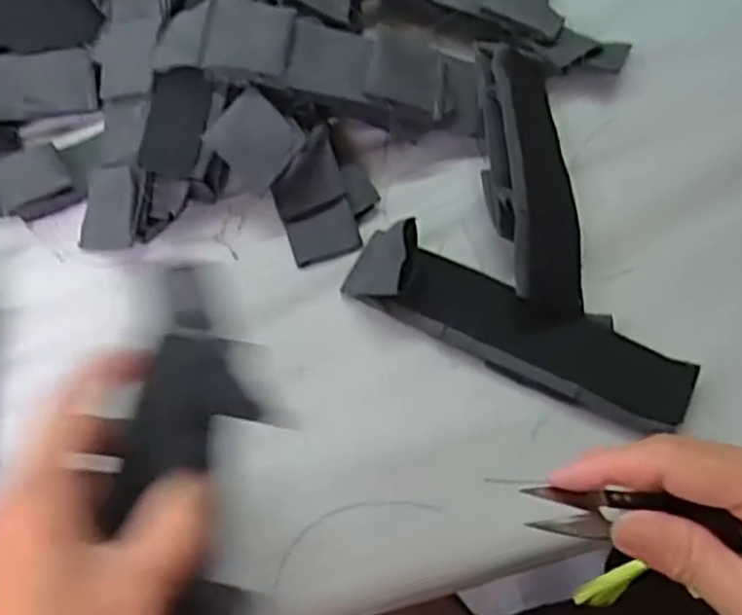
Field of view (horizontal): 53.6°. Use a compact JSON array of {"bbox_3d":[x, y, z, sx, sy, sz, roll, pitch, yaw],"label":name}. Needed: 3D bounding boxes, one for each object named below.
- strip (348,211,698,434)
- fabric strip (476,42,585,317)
[{"bbox_3d":[0.078,0.006,0.401,0.195,0.040,0.050,24,67,15],"label":"strip"},{"bbox_3d":[0.095,-0.083,0.441,0.051,0.029,0.183,-4,63,2],"label":"fabric strip"}]

